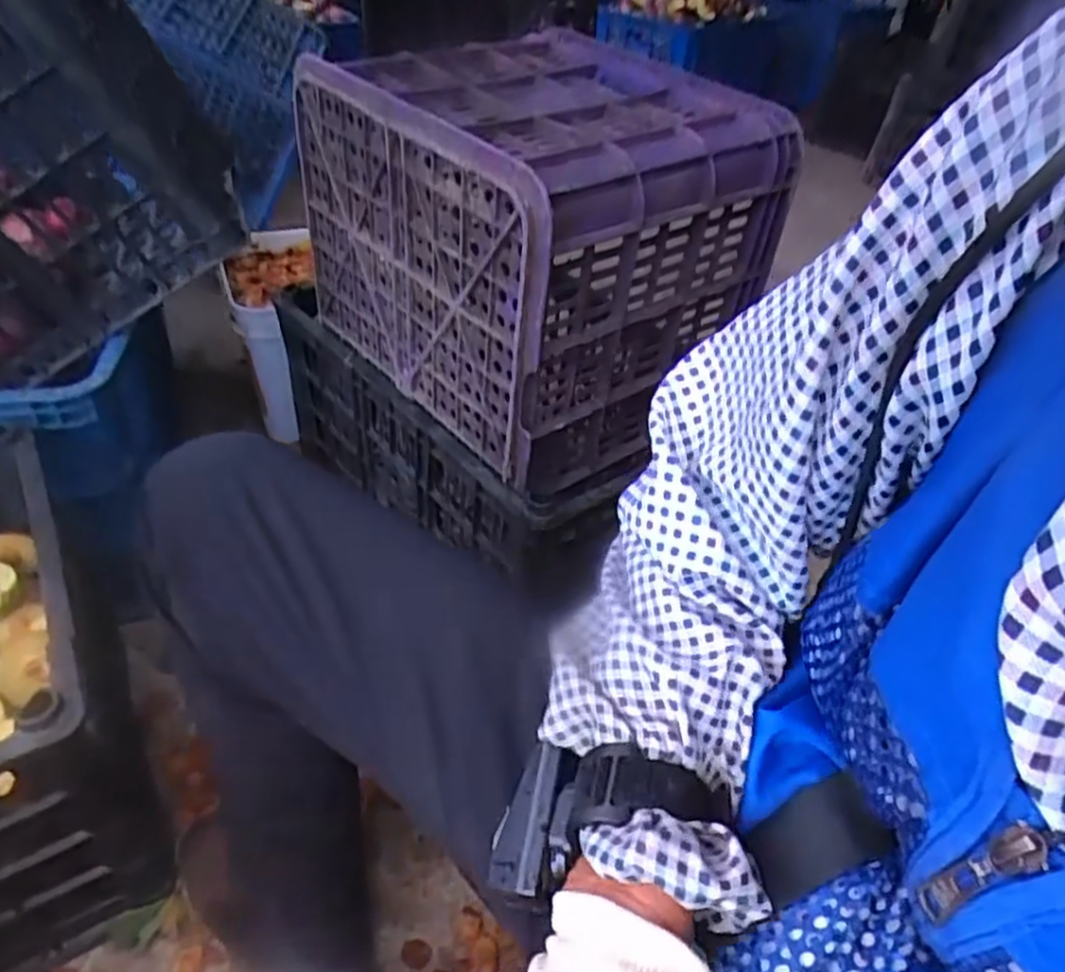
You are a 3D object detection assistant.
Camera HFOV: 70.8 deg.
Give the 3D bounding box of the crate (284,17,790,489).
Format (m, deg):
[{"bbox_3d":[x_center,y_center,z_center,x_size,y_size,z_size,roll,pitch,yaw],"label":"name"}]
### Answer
[{"bbox_3d":[0.001,-0.237,0.751,0.318,0.295,0.340,-27,52,-32],"label":"crate"}]

